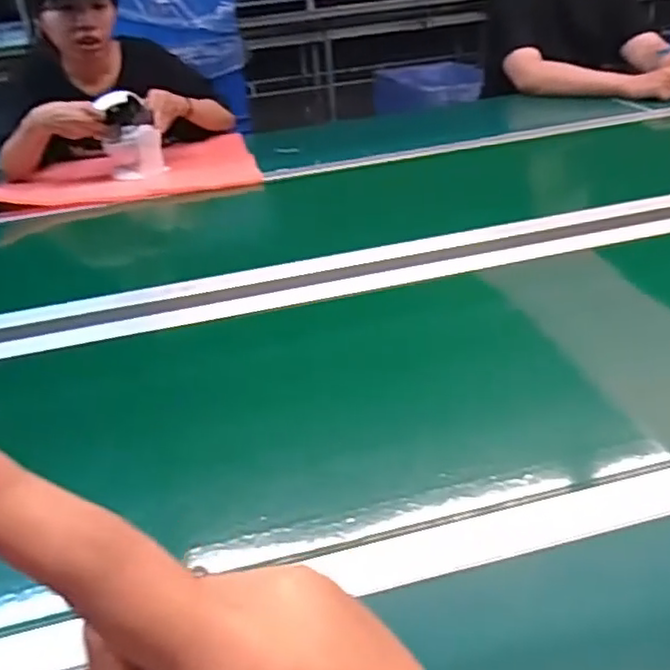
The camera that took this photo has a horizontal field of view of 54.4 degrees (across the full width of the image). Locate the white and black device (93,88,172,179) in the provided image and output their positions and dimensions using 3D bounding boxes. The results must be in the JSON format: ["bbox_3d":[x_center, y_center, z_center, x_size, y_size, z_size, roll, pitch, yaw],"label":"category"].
[{"bbox_3d":[-0.412,-0.406,1.319,0.108,0.156,0.105,-20,35,-20],"label":"white and black device"}]

